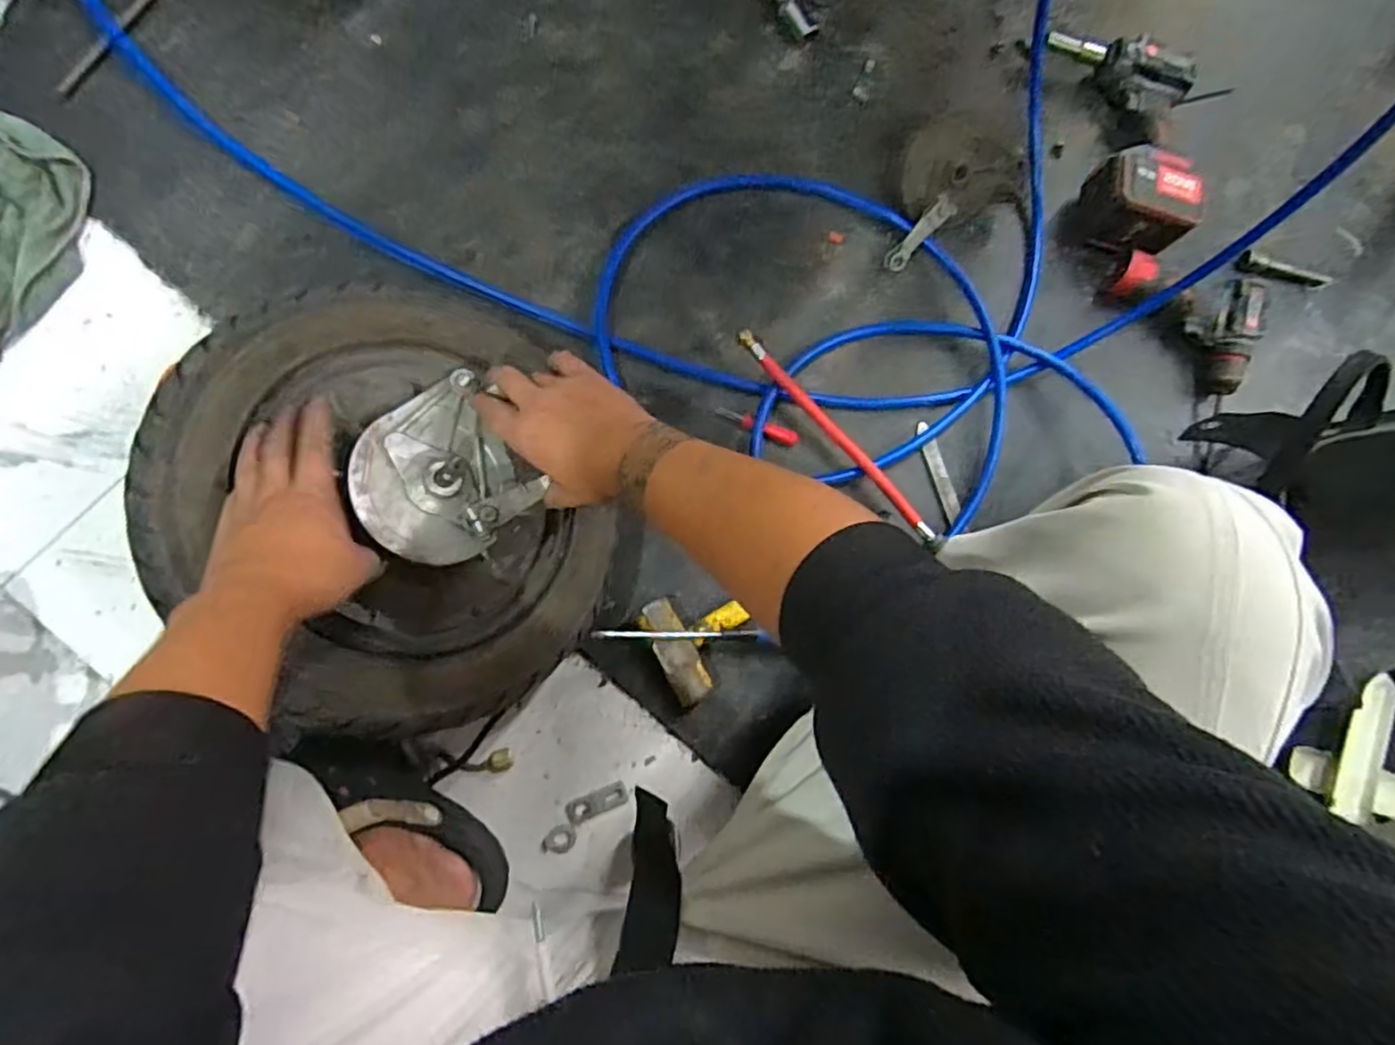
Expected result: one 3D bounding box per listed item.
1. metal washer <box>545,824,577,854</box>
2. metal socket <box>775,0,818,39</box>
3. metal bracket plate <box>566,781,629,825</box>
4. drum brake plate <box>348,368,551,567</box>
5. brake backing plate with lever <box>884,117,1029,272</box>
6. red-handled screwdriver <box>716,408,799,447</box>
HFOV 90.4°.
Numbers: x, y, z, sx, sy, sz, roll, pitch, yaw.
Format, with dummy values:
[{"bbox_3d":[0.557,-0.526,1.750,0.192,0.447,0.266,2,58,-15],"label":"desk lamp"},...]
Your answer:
[{"bbox_3d":[-0.143,0.332,0.725,0.029,0.004,0.029,1,85,-8],"label":"metal washer"},{"bbox_3d":[0.116,-0.626,0.846,0.025,0.018,0.075,-44,92,-9],"label":"metal socket"},{"bbox_3d":[-0.106,0.297,0.732,0.066,0.004,0.024,-21,88,-9],"label":"metal bracket plate"},{"bbox_3d":[-0.191,-0.044,0.550,0.154,0.052,0.133,-43,104,-32],"label":"drum brake plate"},{"bbox_3d":[0.300,-0.402,0.815,0.214,0.040,0.120,-31,115,-1],"label":"brake backing plate with lever"},{"bbox_3d":[0.068,-0.108,0.785,0.097,0.018,0.018,20,83,-6],"label":"red-handled screwdriver"}]

